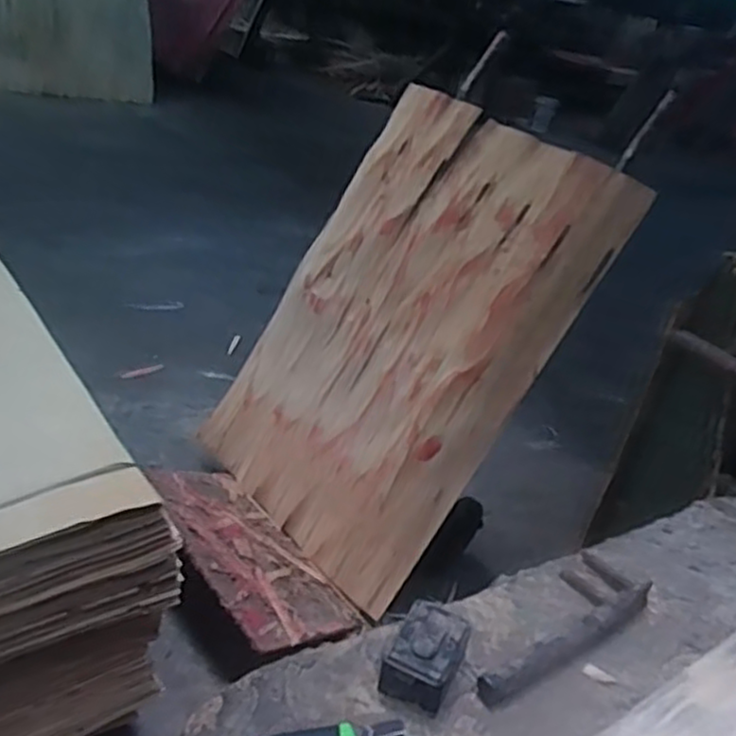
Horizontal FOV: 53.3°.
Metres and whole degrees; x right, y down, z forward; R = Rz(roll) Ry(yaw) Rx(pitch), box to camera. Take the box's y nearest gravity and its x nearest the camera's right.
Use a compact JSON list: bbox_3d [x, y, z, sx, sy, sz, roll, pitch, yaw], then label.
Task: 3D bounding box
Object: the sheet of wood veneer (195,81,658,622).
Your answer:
[{"bbox_3d":[0.070,-0.092,1.955,0.776,1.196,0.083,38,10,31],"label":"sheet of wood veneer"}]

